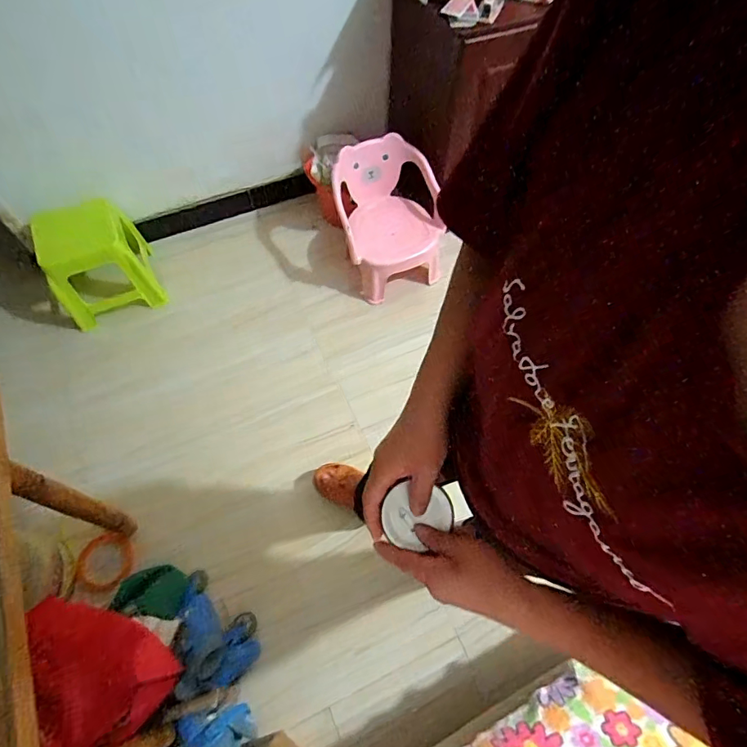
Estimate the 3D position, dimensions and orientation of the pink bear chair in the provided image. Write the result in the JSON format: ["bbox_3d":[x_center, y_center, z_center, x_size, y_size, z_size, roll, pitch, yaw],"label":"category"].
[{"bbox_3d":[0.070,-0.508,1.542,0.346,0.372,0.323,-12,64,-7],"label":"pink bear chair"}]

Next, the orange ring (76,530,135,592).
[{"bbox_3d":[-0.691,0.480,1.197,0.130,0.032,0.141,-15,64,-8],"label":"orange ring"}]

